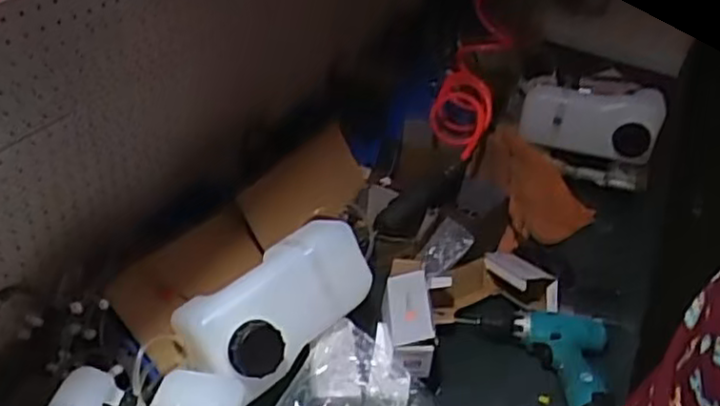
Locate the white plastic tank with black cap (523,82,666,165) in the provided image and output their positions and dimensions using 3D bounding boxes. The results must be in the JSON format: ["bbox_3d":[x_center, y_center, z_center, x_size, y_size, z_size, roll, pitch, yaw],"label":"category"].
[{"bbox_3d":[0.469,-0.165,1.445,0.267,0.126,0.082,7,34,4],"label":"white plastic tank with black cap"}]

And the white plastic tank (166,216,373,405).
[{"bbox_3d":[-0.106,0.139,0.946,0.138,0.124,0.285,30,41,32],"label":"white plastic tank"}]

